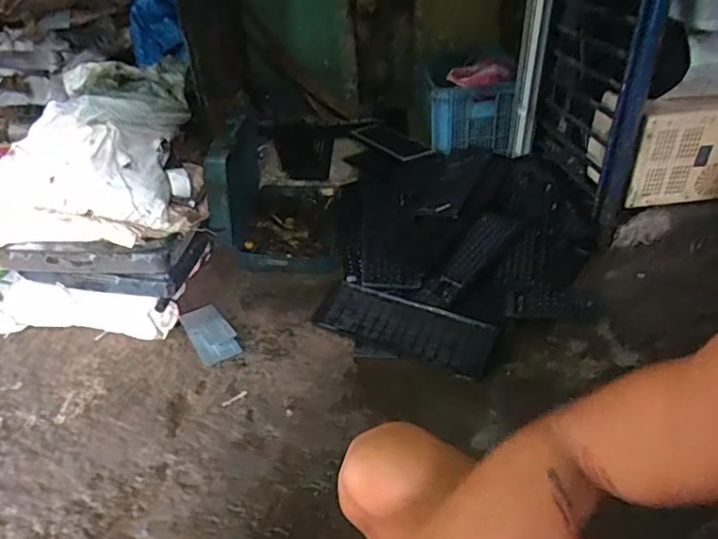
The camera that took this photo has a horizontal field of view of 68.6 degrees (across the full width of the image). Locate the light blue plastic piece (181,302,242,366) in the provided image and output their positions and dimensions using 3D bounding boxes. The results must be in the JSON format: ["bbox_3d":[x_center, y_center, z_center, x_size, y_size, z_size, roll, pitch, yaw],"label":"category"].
[{"bbox_3d":[-0.376,0.163,1.347,0.103,0.013,0.207,-23,43,-24],"label":"light blue plastic piece"}]

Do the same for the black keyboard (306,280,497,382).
[{"bbox_3d":[0.111,0.139,1.317,0.444,0.040,0.177,15,41,24],"label":"black keyboard"}]

